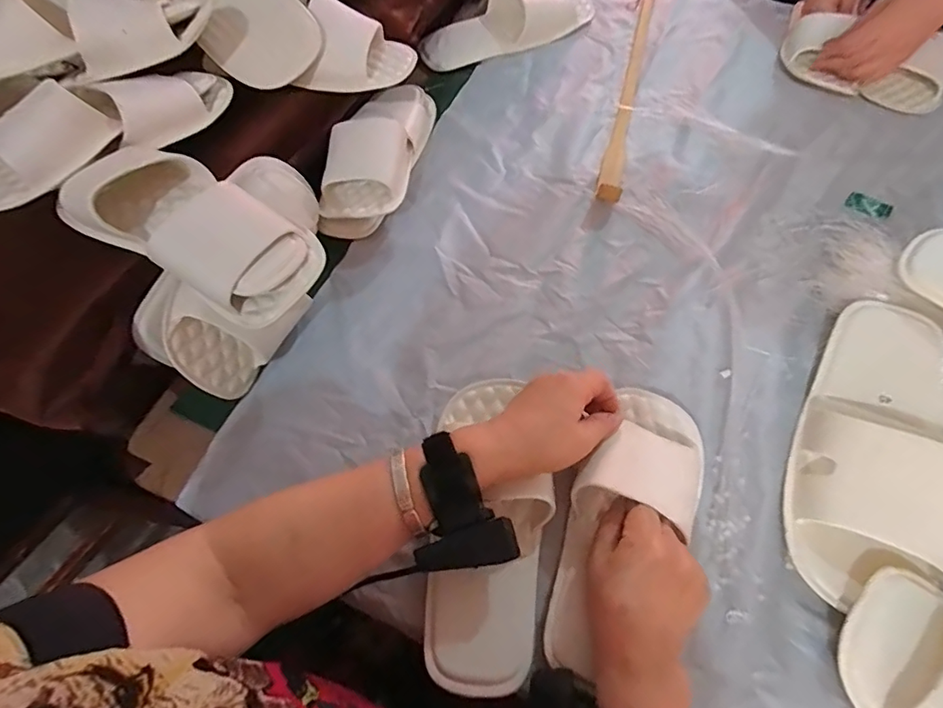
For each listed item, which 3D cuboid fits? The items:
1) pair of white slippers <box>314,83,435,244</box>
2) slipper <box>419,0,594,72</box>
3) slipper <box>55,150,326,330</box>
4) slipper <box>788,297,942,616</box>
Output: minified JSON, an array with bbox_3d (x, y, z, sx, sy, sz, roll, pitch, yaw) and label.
[{"bbox_3d":[-0.112,-0.242,0.595,0.094,0.073,0.224,7,63,8],"label":"pair of white slippers"},{"bbox_3d":[0.052,-0.484,0.728,0.266,0.046,0.101,-25,63,-9],"label":"slipper"},{"bbox_3d":[-0.238,-0.111,0.432,0.230,0.060,0.103,25,66,15],"label":"slipper"},{"bbox_3d":[0.340,0.072,0.416,0.111,0.047,0.271,23,66,15],"label":"slipper"}]

